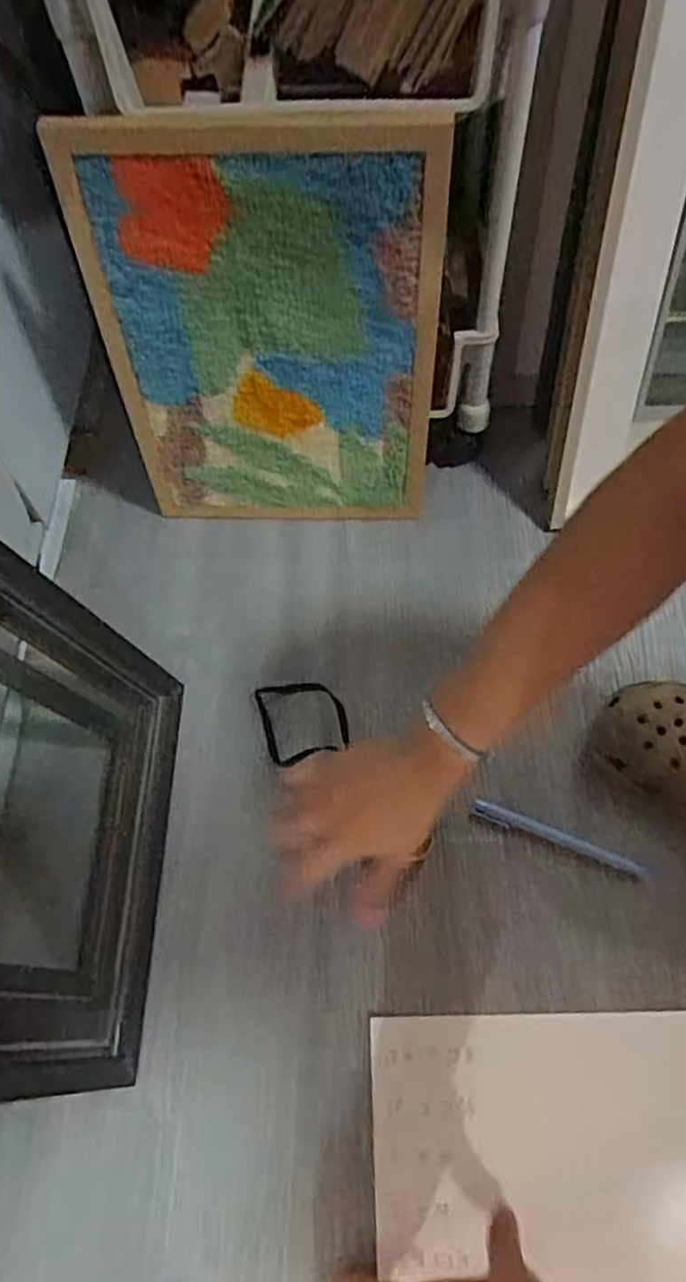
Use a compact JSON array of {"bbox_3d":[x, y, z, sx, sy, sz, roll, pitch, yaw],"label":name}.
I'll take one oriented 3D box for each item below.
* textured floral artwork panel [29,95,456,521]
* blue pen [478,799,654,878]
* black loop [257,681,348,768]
[{"bbox_3d":[-0.061,-0.240,0.618,0.274,0.362,0.016,0,56,1],"label":"textured floral artwork panel"},{"bbox_3d":[0.182,0.165,0.602,0.147,0.007,0.013,20,64,12],"label":"blue pen"},{"bbox_3d":[-0.035,0.070,0.654,0.075,0.012,0.083,-14,59,-9],"label":"black loop"}]

